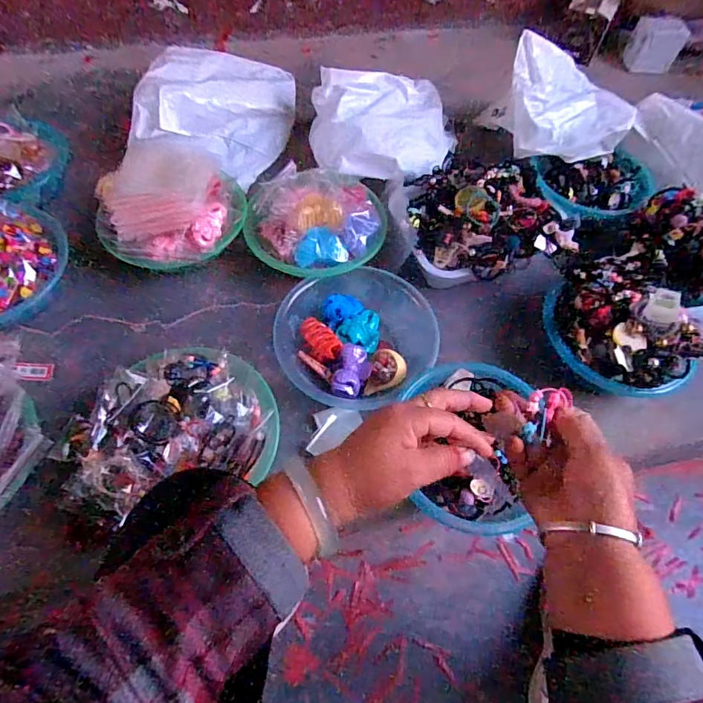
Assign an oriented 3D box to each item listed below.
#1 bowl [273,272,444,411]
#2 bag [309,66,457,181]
[{"bbox_3d":[0.010,-0.020,0.702,0.236,0.056,0.218,1,60,-2],"label":"bowl"},{"bbox_3d":[0.068,-0.429,0.865,0.286,0.084,0.271,-4,61,-5],"label":"bag"}]

